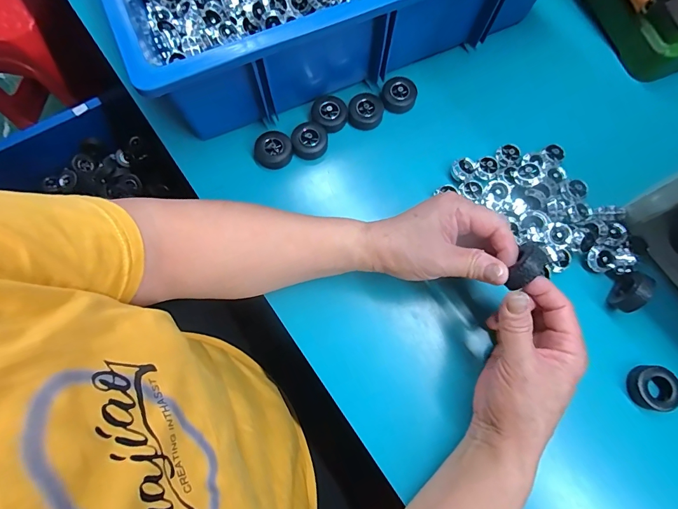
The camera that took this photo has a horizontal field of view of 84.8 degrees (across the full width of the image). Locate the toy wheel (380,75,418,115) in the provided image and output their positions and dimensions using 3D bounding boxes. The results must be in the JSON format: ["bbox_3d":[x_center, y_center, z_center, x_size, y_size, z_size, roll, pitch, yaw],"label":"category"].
[{"bbox_3d":[0.065,-0.174,0.408,0.037,0.011,0.037,0,76,1],"label":"toy wheel"}]

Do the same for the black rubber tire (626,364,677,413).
[{"bbox_3d":[0.281,0.120,0.331,0.034,0.016,0.038,18,78,6],"label":"black rubber tire"}]

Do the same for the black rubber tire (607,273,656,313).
[{"bbox_3d":[0.267,0.035,0.340,0.017,0.034,0.033,27,79,8],"label":"black rubber tire"}]

